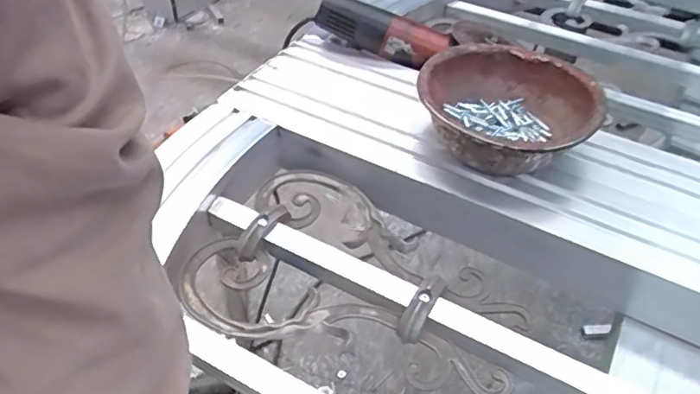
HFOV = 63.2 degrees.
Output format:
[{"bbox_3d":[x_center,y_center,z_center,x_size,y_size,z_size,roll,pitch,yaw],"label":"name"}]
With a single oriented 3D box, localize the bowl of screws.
[{"bbox_3d":[0.170,-0.107,0.645,0.184,0.100,0.194,2,45,-2],"label":"bowl of screws"}]

